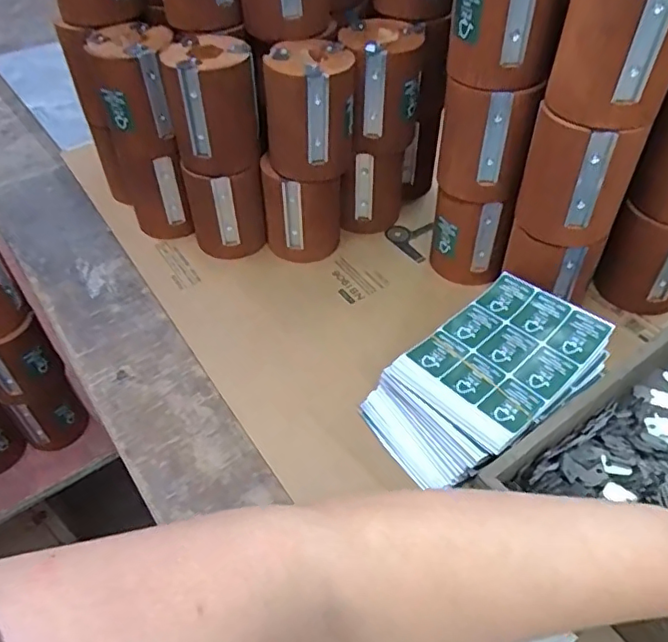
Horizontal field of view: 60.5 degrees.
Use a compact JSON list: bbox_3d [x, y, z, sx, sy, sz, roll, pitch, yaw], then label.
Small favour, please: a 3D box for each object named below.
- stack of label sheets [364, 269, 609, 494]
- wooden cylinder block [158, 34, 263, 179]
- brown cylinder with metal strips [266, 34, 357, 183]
[{"bbox_3d":[0.119,0.050,0.461,0.184,0.068,0.118,-32,53,-24],"label":"stack of label sheets"},{"bbox_3d":[-0.114,-0.202,0.536,0.081,0.100,0.076,-15,48,-11],"label":"wooden cylinder block"},{"bbox_3d":[-0.023,-0.191,0.526,0.081,0.101,0.075,-4,47,-1],"label":"brown cylinder with metal strips"}]

